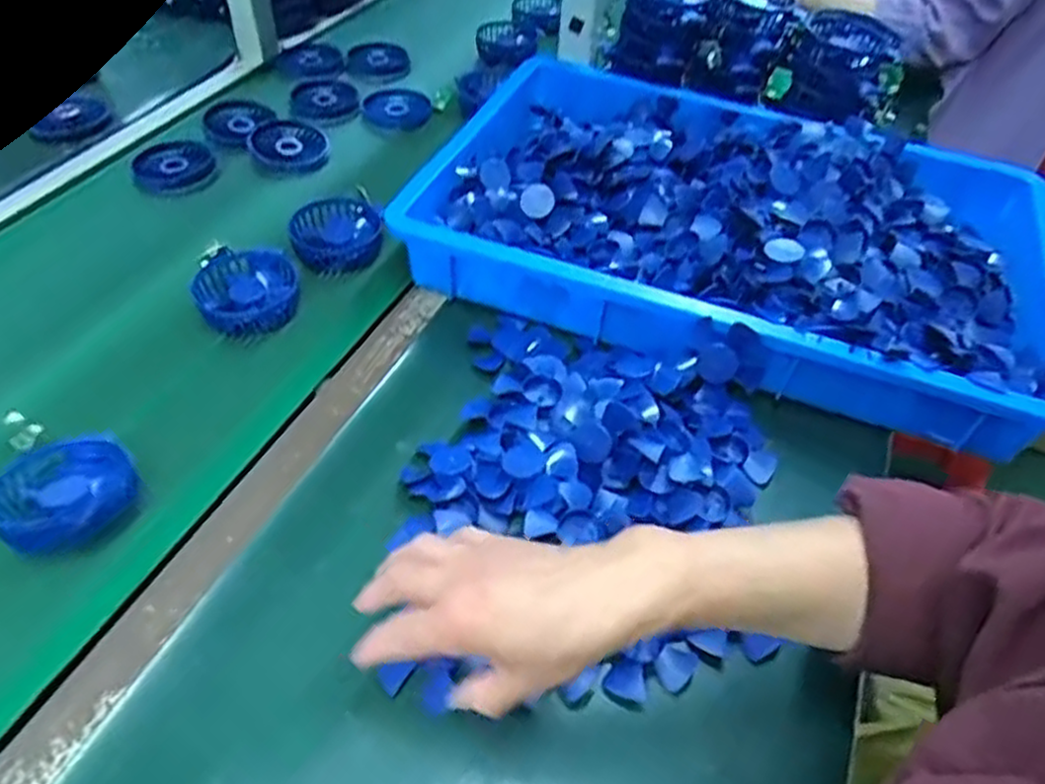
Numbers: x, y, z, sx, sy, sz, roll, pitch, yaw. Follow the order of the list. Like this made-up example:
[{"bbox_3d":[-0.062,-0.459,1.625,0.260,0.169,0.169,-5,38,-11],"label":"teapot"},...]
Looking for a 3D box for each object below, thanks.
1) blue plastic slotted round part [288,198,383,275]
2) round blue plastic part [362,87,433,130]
[{"bbox_3d":[-0.185,-0.154,0.747,0.086,0.045,0.094,1,47,-1],"label":"blue plastic slotted round part"},{"bbox_3d":[-0.163,-0.366,0.956,0.085,0.024,0.070,-9,49,-12],"label":"round blue plastic part"}]

